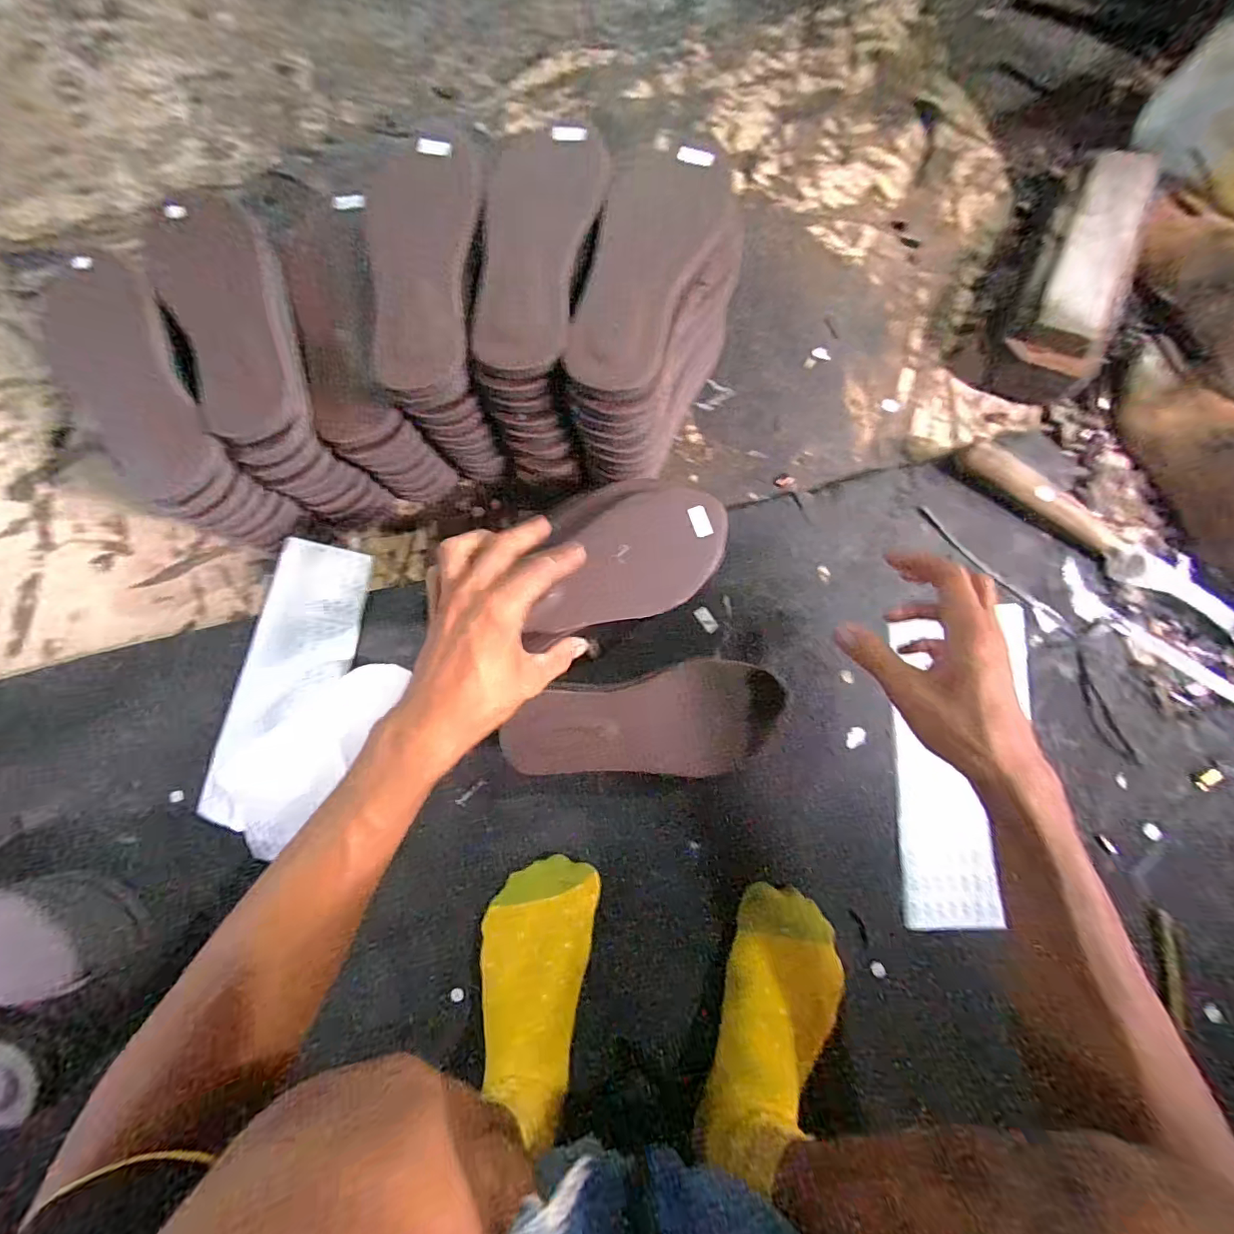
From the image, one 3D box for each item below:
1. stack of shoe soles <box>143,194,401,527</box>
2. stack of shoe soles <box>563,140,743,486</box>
[{"bbox_3d":[-0.308,-0.232,0.485,0.099,0.147,0.268,-28,86,-1],"label":"stack of shoe soles"},{"bbox_3d":[0.036,-0.250,0.469,0.112,0.155,0.249,13,86,2],"label":"stack of shoe soles"}]

